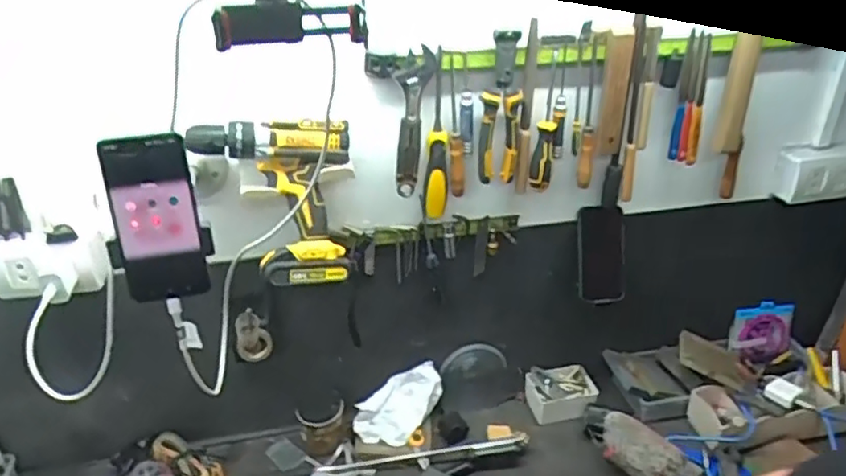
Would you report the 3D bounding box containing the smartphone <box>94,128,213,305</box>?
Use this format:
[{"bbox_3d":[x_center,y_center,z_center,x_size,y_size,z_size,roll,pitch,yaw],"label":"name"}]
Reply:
[{"bbox_3d":[-0.256,-0.018,0.612,0.076,0.159,0.010,-8,15,-12],"label":"smartphone"}]

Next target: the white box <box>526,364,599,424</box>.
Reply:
[{"bbox_3d":[0.232,0.259,1.072,0.110,0.058,0.083,-2,29,-1],"label":"white box"}]

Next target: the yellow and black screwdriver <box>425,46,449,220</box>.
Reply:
[{"bbox_3d":[0.018,-0.128,0.855,0.029,0.230,0.027,-4,29,-5],"label":"yellow and black screwdriver"}]

